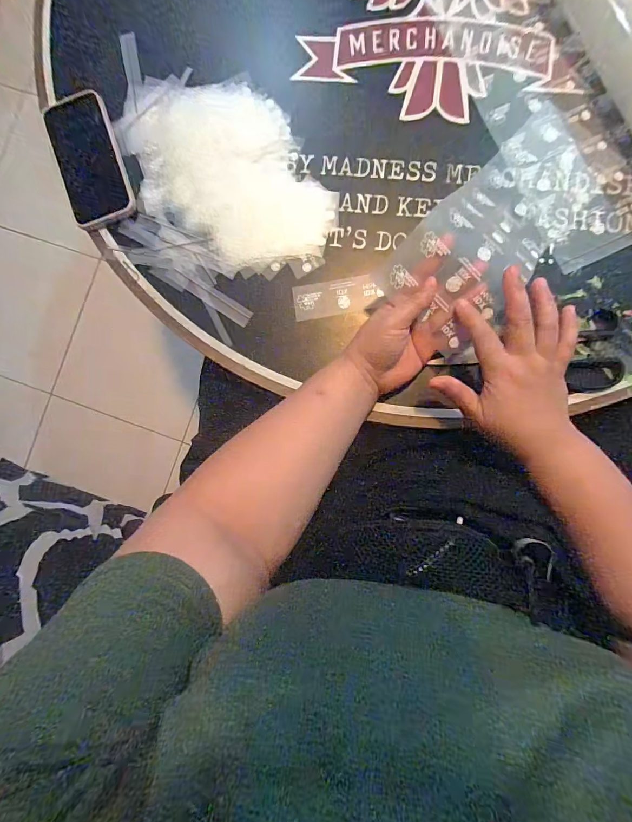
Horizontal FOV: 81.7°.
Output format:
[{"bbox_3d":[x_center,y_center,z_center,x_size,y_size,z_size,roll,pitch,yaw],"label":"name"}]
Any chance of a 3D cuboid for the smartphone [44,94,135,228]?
[{"bbox_3d":[-0.261,-0.285,0.421,0.072,0.015,0.138,-18,98,-5],"label":"smartphone"}]

